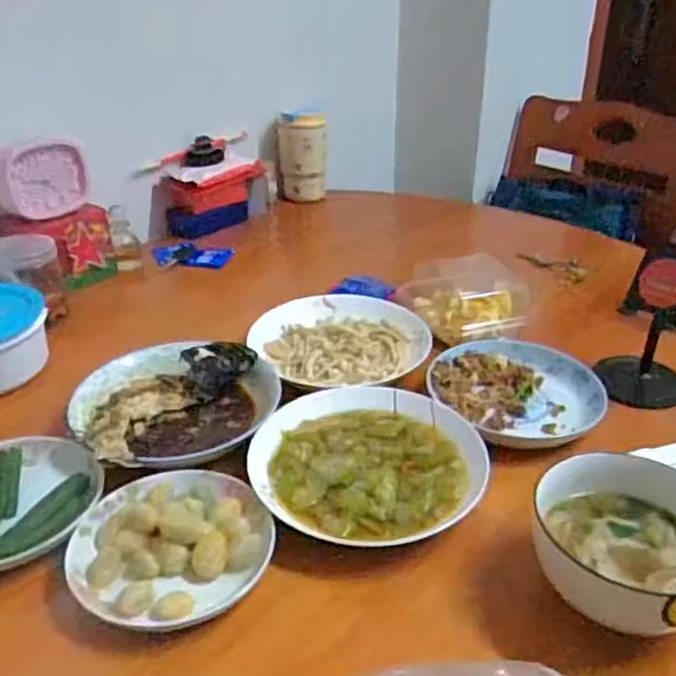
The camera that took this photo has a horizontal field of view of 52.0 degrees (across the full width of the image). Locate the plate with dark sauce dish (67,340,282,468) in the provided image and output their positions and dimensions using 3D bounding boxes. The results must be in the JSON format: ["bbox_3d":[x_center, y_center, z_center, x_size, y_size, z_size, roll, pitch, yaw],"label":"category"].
[{"bbox_3d":[-0.162,0.061,0.691,0.191,0.057,0.195,0,30,0],"label":"plate with dark sauce dish"}]

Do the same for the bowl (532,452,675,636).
[{"bbox_3d":[0.208,0.153,0.502,0.126,0.073,0.146,-12,32,-19],"label":"bowl"}]

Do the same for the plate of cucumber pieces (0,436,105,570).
[{"bbox_3d":[-0.280,0.136,0.590,0.148,0.039,0.143,0,30,0],"label":"plate of cucumber pieces"}]

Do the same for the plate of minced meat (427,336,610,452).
[{"bbox_3d":[0.179,0.046,0.720,0.162,0.031,0.181,-4,30,-6],"label":"plate of minced meat"}]

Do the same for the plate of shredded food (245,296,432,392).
[{"bbox_3d":[0.001,-0.002,0.800,0.198,0.031,0.182,0,30,0],"label":"plate of shredded food"}]

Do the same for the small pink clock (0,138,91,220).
[{"bbox_3d":[-0.400,-0.215,0.939,0.127,0.090,0.046,-20,41,-28],"label":"small pink clock"}]

